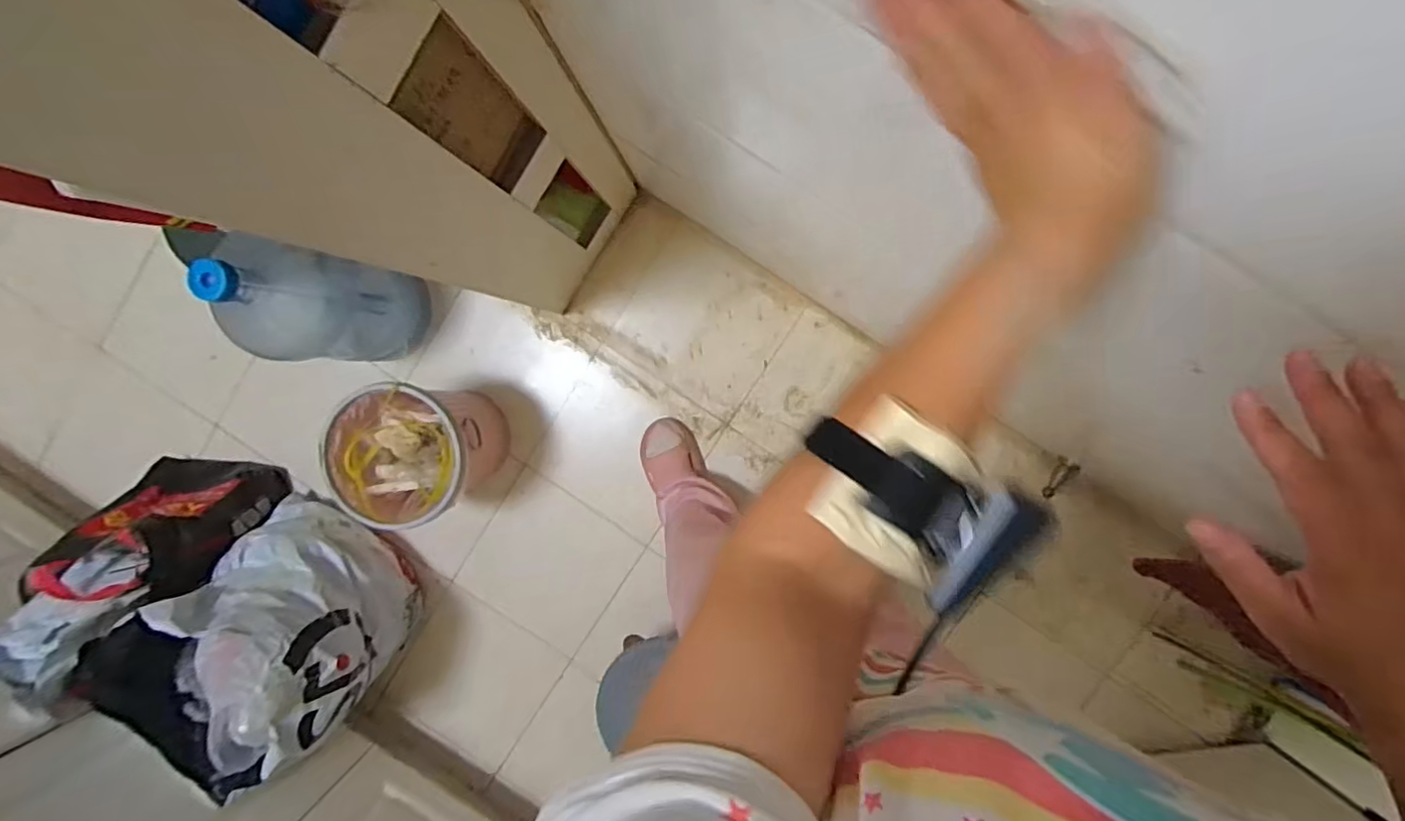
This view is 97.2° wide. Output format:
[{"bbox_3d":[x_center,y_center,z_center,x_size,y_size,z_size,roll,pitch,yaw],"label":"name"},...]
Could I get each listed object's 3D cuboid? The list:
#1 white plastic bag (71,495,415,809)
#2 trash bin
[{"bbox_3d":[-0.749,0.408,1.093,0.354,0.380,0.337,34,96,0],"label":"white plastic bag"},{"bbox_3d":[-0.502,0.066,1.154,0.224,0.306,0.232,0,96,1],"label":"trash bin"}]

